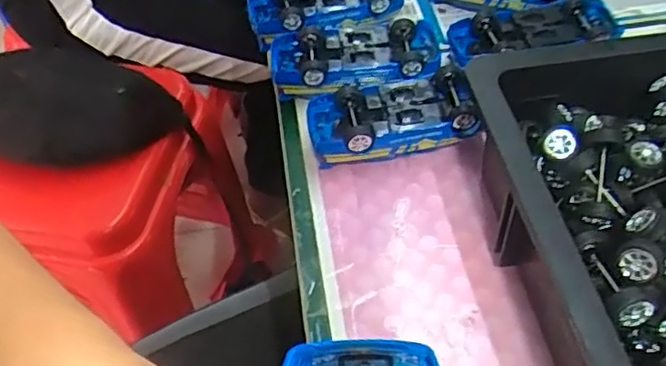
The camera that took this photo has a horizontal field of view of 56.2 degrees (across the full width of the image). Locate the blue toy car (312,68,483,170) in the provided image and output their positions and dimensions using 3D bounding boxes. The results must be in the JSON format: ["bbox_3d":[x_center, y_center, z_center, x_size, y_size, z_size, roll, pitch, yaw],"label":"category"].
[{"bbox_3d":[0.045,-0.046,0.464,0.126,0.041,0.061,-10,53,-9],"label":"blue toy car"}]

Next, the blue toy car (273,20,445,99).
[{"bbox_3d":[0.019,-0.095,0.503,0.135,0.035,0.068,-2,52,-3],"label":"blue toy car"}]

